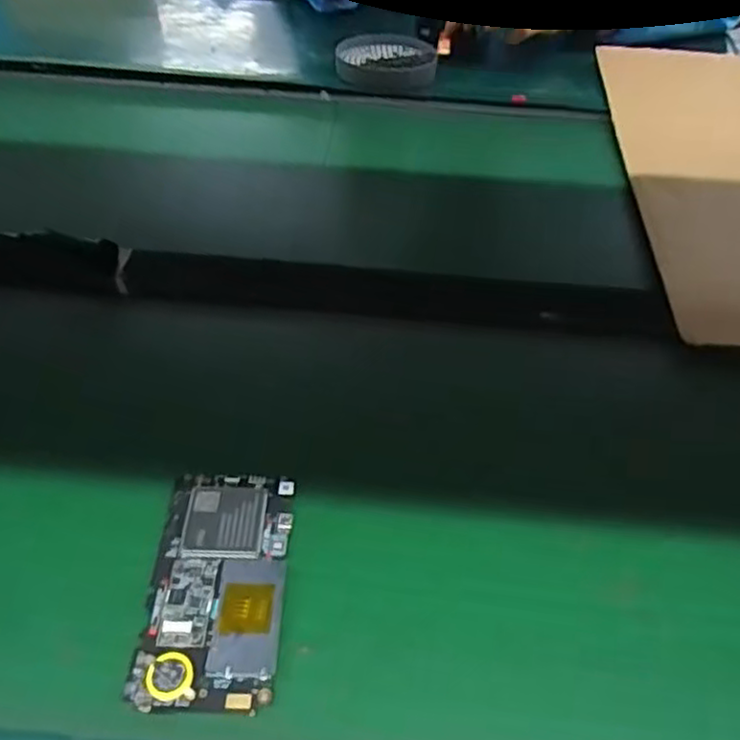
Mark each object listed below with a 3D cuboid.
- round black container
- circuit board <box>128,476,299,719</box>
[{"bbox_3d":[0.022,-0.365,0.804,0.114,0.022,0.115,1,46,-1],"label":"round black container"},{"bbox_3d":[-0.076,0.106,0.348,0.066,0.005,0.123,2,46,-1],"label":"circuit board"}]

